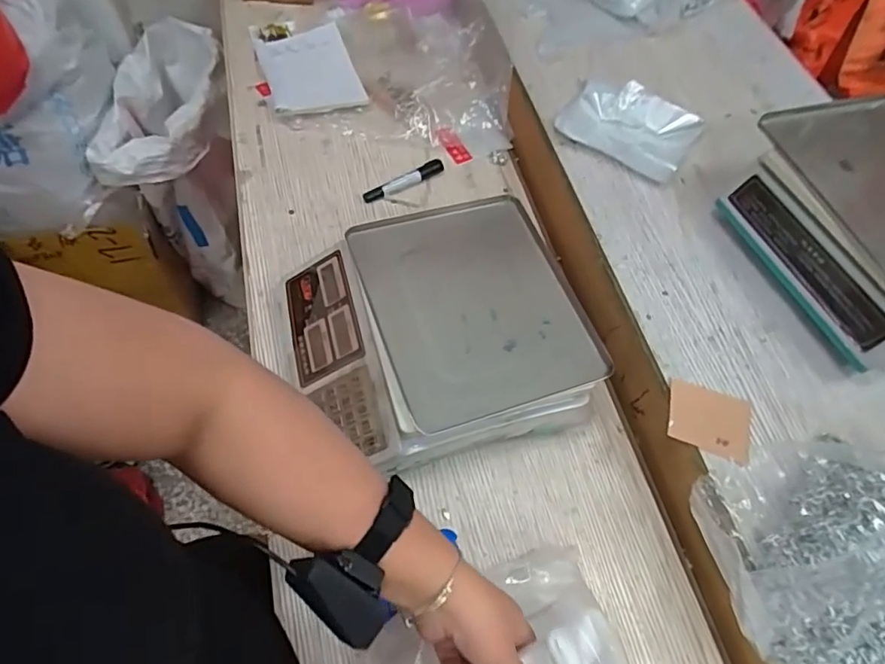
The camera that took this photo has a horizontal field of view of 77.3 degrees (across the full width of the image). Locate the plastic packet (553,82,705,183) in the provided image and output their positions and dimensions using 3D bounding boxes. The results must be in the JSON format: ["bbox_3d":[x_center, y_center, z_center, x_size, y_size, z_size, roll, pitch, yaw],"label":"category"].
[{"bbox_3d":[0.273,-0.306,0.806,0.183,0.034,0.146,30,61,11],"label":"plastic packet"}]

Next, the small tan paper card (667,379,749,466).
[{"bbox_3d":[0.287,0.097,0.598,0.084,0.005,0.068,16,74,15],"label":"small tan paper card"}]

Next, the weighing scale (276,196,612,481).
[{"bbox_3d":[-0.013,0.000,0.634,0.312,0.098,0.278,-14,62,-14],"label":"weighing scale"}]

